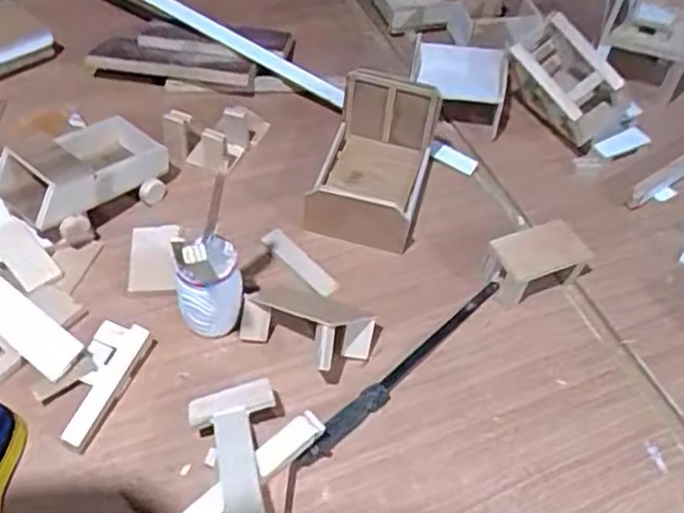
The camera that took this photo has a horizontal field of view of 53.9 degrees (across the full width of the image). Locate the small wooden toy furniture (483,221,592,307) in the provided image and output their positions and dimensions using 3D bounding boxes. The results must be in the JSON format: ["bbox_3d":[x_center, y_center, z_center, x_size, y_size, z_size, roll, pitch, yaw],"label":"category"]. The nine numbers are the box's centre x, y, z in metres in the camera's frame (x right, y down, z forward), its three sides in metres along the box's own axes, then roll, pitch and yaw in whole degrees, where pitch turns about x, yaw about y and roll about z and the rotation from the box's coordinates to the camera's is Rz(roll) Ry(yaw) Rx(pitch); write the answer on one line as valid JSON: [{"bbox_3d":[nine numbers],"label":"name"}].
[{"bbox_3d":[0.222,0.004,0.769,0.115,0.058,0.064,-15,54,-15],"label":"small wooden toy furniture"}]

